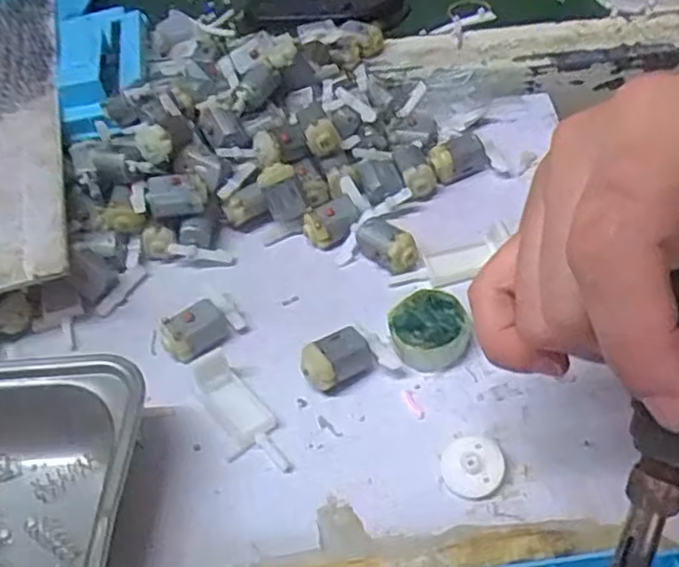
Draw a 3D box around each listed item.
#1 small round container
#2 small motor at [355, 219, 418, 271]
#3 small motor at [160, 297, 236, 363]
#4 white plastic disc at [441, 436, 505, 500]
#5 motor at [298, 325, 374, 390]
[{"bbox_3d":[0.037,0.020,0.308,0.031,0.018,0.030,-3,47,4],"label":"small round container"},{"bbox_3d":[0.022,-0.018,0.341,0.016,0.020,0.029,-30,51,-20],"label":"small motor"},{"bbox_3d":[-0.062,0.020,0.322,0.034,0.018,0.018,-32,51,-22],"label":"small motor"},{"bbox_3d":[0.049,0.068,0.268,0.022,0.008,0.022,-3,47,4],"label":"white plastic disc"},{"bbox_3d":[-0.001,0.033,0.301,0.029,0.018,0.019,-25,49,-16],"label":"motor"}]

